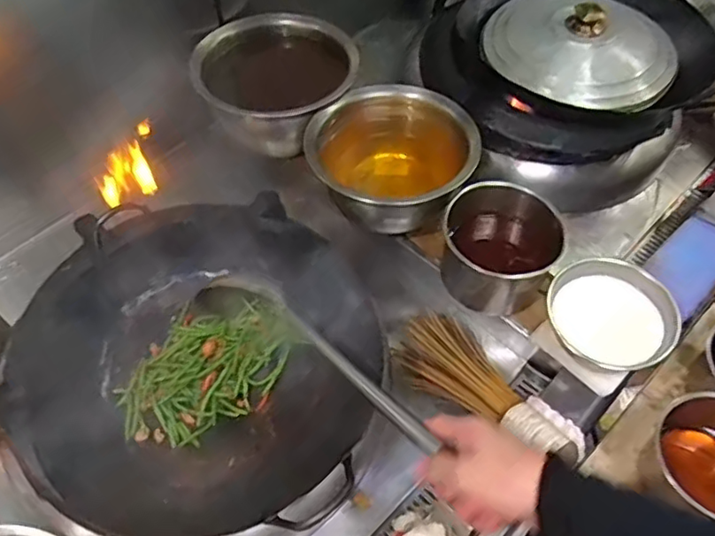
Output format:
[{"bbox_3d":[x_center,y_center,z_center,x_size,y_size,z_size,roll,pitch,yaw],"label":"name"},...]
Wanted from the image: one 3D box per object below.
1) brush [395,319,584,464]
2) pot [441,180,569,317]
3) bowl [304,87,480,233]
[{"bbox_3d":[0.175,0.161,0.805,0.100,0.055,0.281,-36,44,-21],"label":"brush"},{"bbox_3d":[0.211,-0.026,0.878,0.165,0.119,0.157,-1,55,2],"label":"pot"},{"bbox_3d":[0.067,-0.162,0.947,0.208,0.177,0.245,36,63,24],"label":"bowl"}]

